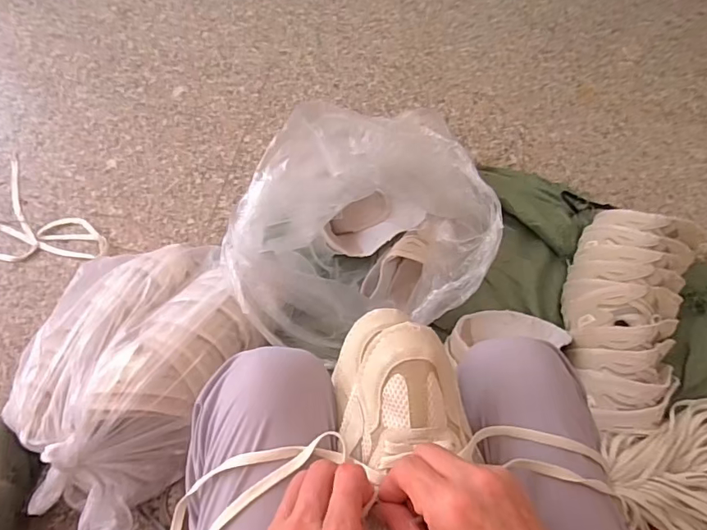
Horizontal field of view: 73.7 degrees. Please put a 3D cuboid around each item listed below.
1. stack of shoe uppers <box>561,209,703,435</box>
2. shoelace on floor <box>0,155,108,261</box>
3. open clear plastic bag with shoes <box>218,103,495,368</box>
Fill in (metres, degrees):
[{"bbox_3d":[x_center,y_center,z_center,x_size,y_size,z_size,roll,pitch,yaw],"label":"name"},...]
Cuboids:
[{"bbox_3d":[0.472,0.087,0.784,0.200,0.093,0.385,16,65,4],"label":"stack of shoe uppers"},{"bbox_3d":[-0.637,-0.071,0.914,0.317,0.010,0.170,37,71,14],"label":"shoelace on floor"},{"bbox_3d":[0.002,-0.033,0.699,0.351,0.269,0.276,-18,67,-11],"label":"open clear plastic bag with shoes"}]

